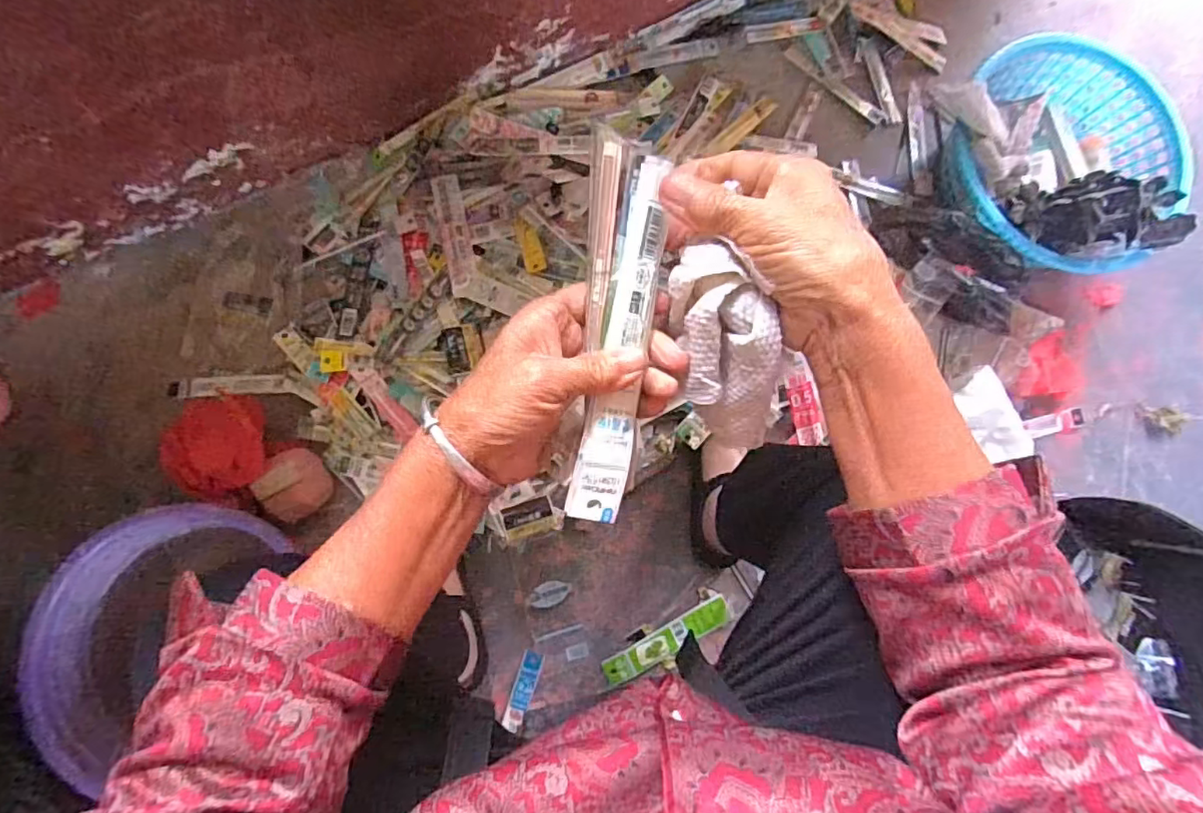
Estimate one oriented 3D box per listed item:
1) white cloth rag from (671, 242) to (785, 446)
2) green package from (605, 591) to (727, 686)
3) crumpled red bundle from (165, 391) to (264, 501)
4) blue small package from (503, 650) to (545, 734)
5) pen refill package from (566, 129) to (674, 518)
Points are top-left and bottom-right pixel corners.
[{"bbox_3d":[0.063,-0.024,0.291,0.041,0.040,0.110,-21,119,-7],"label":"white cloth rag"},{"bbox_3d":[0.083,0.296,0.719,0.173,0.006,0.032,-27,69,-7],"label":"green package"},{"bbox_3d":[-0.467,0.048,0.696,0.110,0.054,0.118,1,83,-5],"label":"crumpled red bundle"},{"bbox_3d":[-0.095,0.348,0.696,0.026,0.009,0.092,17,81,-3],"label":"blue small package"},{"bbox_3d":[0.008,-0.032,0.285,0.036,0.012,0.184,4,99,-5],"label":"pen refill package"}]

